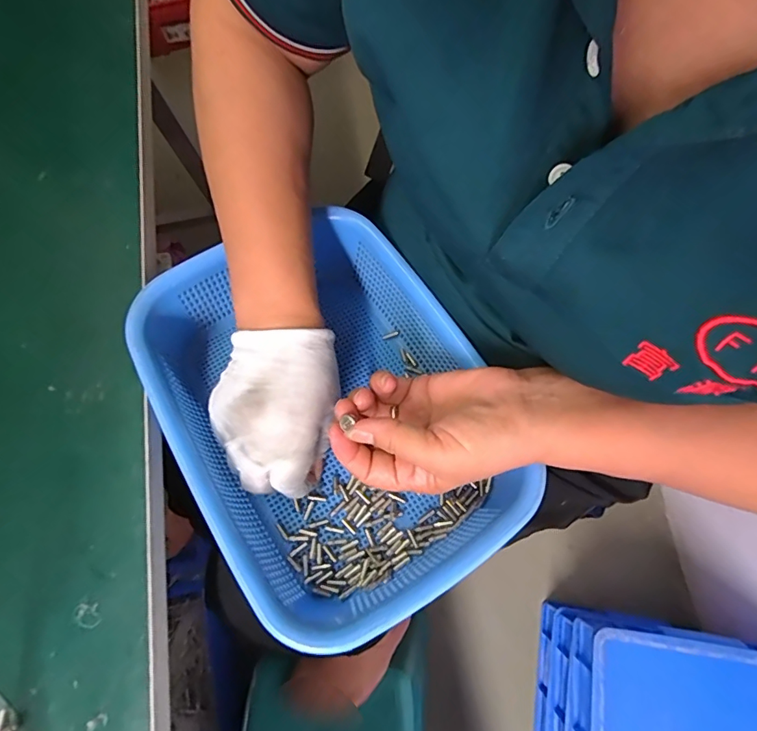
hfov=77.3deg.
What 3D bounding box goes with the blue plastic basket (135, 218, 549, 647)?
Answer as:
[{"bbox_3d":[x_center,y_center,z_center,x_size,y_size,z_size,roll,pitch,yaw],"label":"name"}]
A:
[{"bbox_3d":[-0.034,0.026,0.356,0.208,0.094,0.286,-34,75,-8],"label":"blue plastic basket"}]

